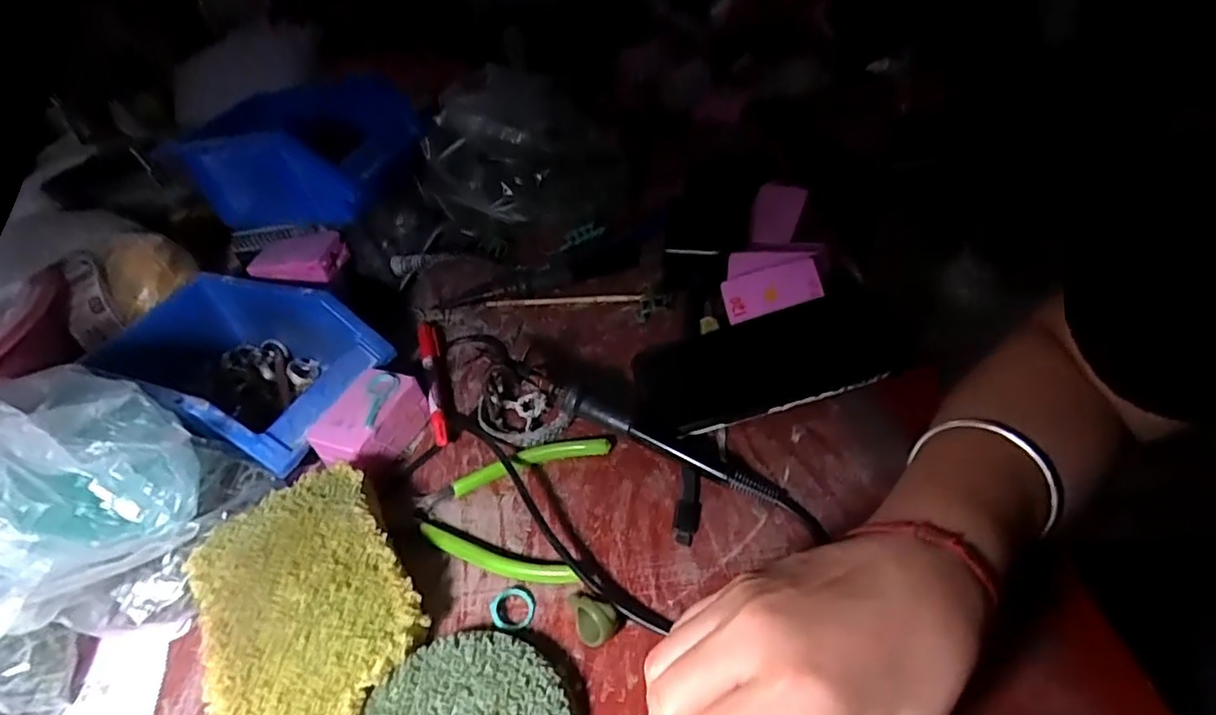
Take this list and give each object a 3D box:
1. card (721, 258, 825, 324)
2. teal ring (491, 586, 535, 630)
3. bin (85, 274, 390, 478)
[{"bbox_3d":[0.121,-0.051,0.441,0.070,0.009,0.039,-18,54,6],"label":"card"},{"bbox_3d":[-0.050,0.132,0.317,0.022,0.008,0.022,-6,42,5],"label":"teal ring"},{"bbox_3d":[-0.268,0.005,0.441,0.195,0.072,0.121,14,47,25],"label":"bin"}]

